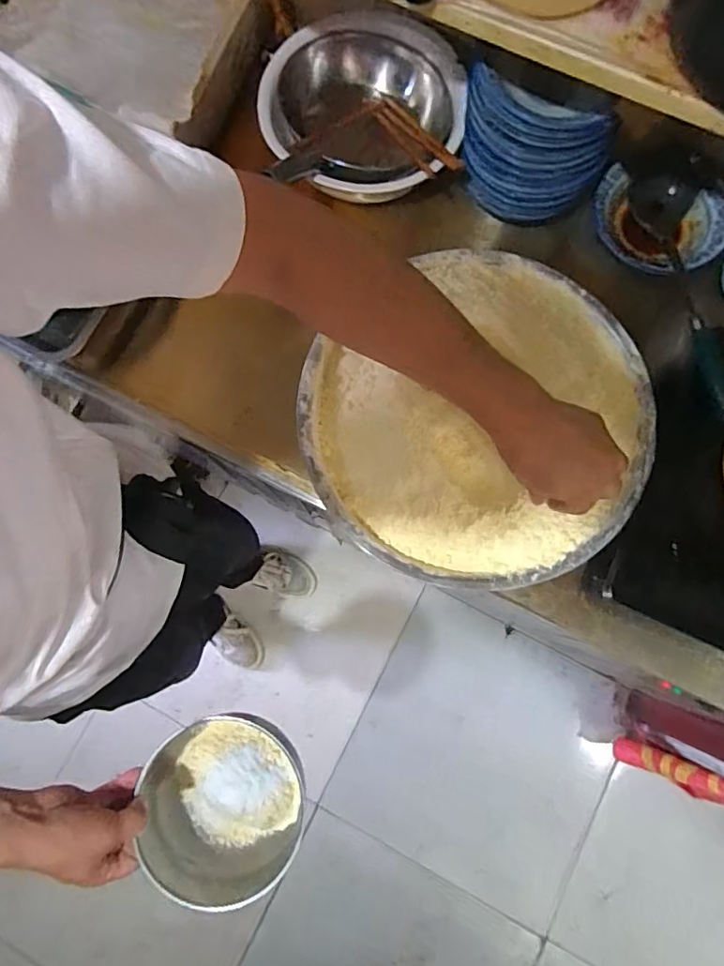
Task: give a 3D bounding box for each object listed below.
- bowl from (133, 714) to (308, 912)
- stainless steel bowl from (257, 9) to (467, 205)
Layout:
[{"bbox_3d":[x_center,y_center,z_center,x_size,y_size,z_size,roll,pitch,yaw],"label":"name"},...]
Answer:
[{"bbox_3d":[-0.143,0.323,0.538,0.159,0.104,0.154,0,76,1],"label":"bowl"},{"bbox_3d":[0.007,-0.477,0.691,0.254,0.098,0.235,24,78,7],"label":"stainless steel bowl"}]

